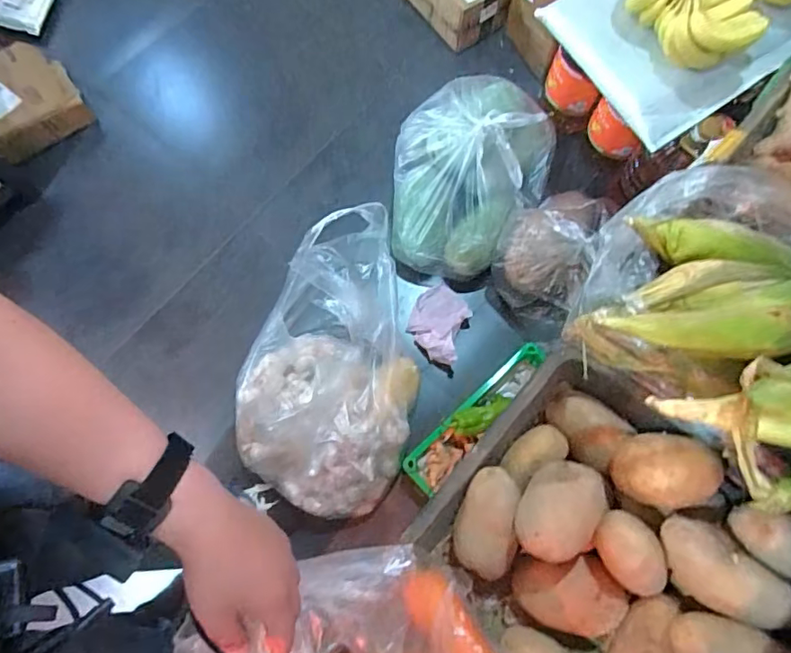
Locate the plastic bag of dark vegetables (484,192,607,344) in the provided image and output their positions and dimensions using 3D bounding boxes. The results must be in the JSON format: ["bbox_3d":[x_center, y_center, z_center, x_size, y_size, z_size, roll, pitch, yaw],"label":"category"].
[{"bbox_3d":[0.340,-0.154,1.269,0.201,0.182,0.320,18,76,5],"label":"plastic bag of dark vegetables"}]

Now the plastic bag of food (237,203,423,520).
[{"bbox_3d":[-0.141,0.072,1.223,0.367,0.217,0.642,10,75,3],"label":"plastic bag of food"}]

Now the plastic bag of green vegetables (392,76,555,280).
[{"bbox_3d":[0.170,-0.360,1.275,0.343,0.219,0.440,23,76,6],"label":"plastic bag of green vegetables"}]

